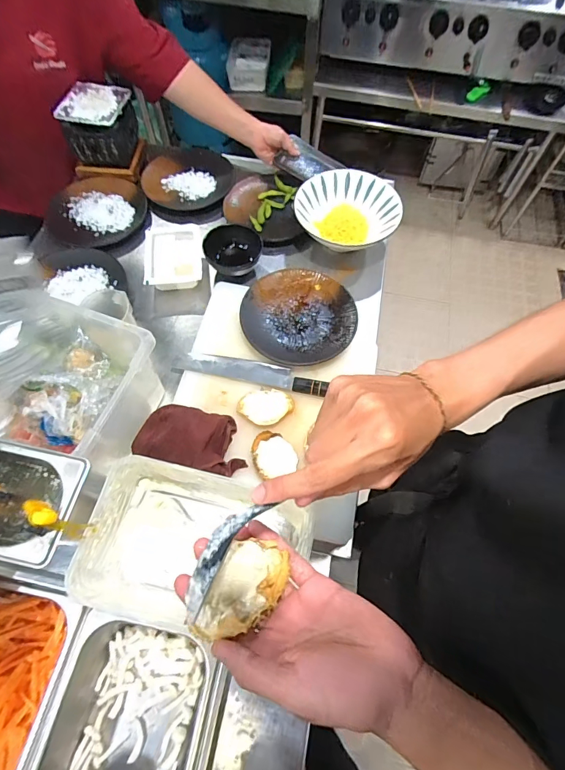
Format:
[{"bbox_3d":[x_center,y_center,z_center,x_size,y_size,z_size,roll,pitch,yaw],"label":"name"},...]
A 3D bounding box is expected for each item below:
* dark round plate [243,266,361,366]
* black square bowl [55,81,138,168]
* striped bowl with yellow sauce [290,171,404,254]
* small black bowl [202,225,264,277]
[{"bbox_3d":[0.027,-0.122,0.666,0.189,0.018,0.188,1,64,-1],"label":"dark round plate"},{"bbox_3d":[-0.369,-0.524,0.785,0.138,0.097,0.113,2,64,-1],"label":"black square bowl"},{"bbox_3d":[0.124,-0.334,0.755,0.197,0.060,0.175,-2,64,-2],"label":"striped bowl with yellow sauce"},{"bbox_3d":[-0.093,-0.250,0.727,0.102,0.050,0.098,1,64,-1],"label":"small black bowl"}]

